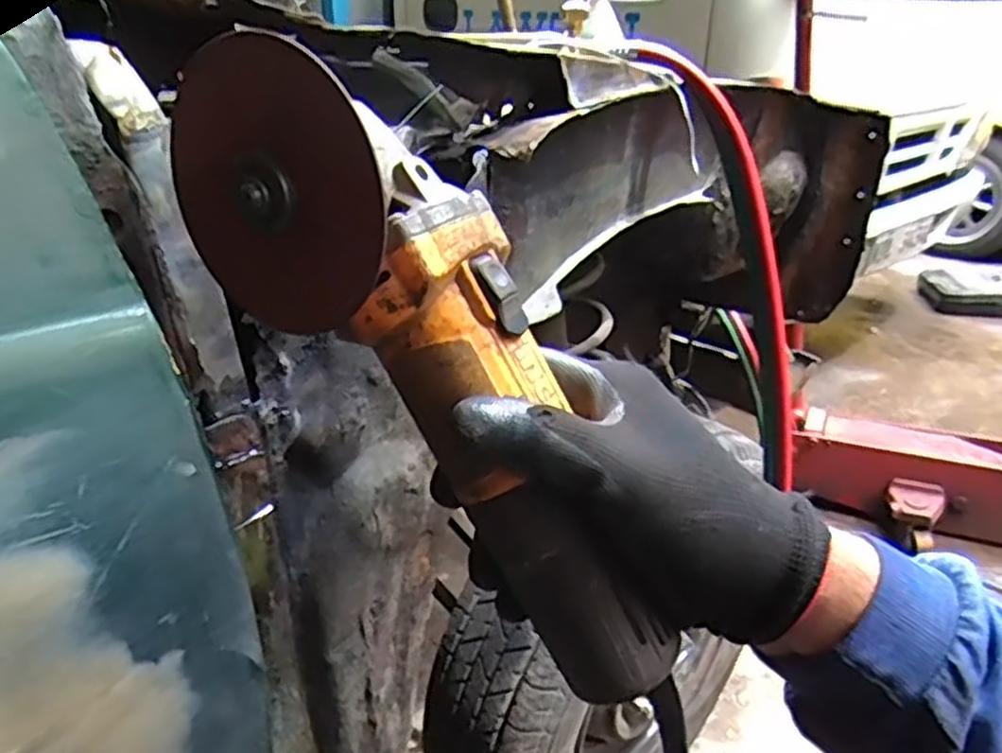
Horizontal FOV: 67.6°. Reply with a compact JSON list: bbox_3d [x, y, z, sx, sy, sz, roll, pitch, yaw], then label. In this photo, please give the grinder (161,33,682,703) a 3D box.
[{"bbox_3d":[-0.021,0.002,0.301,0.094,0.282,0.069,-30,11,29],"label":"grinder"}]

